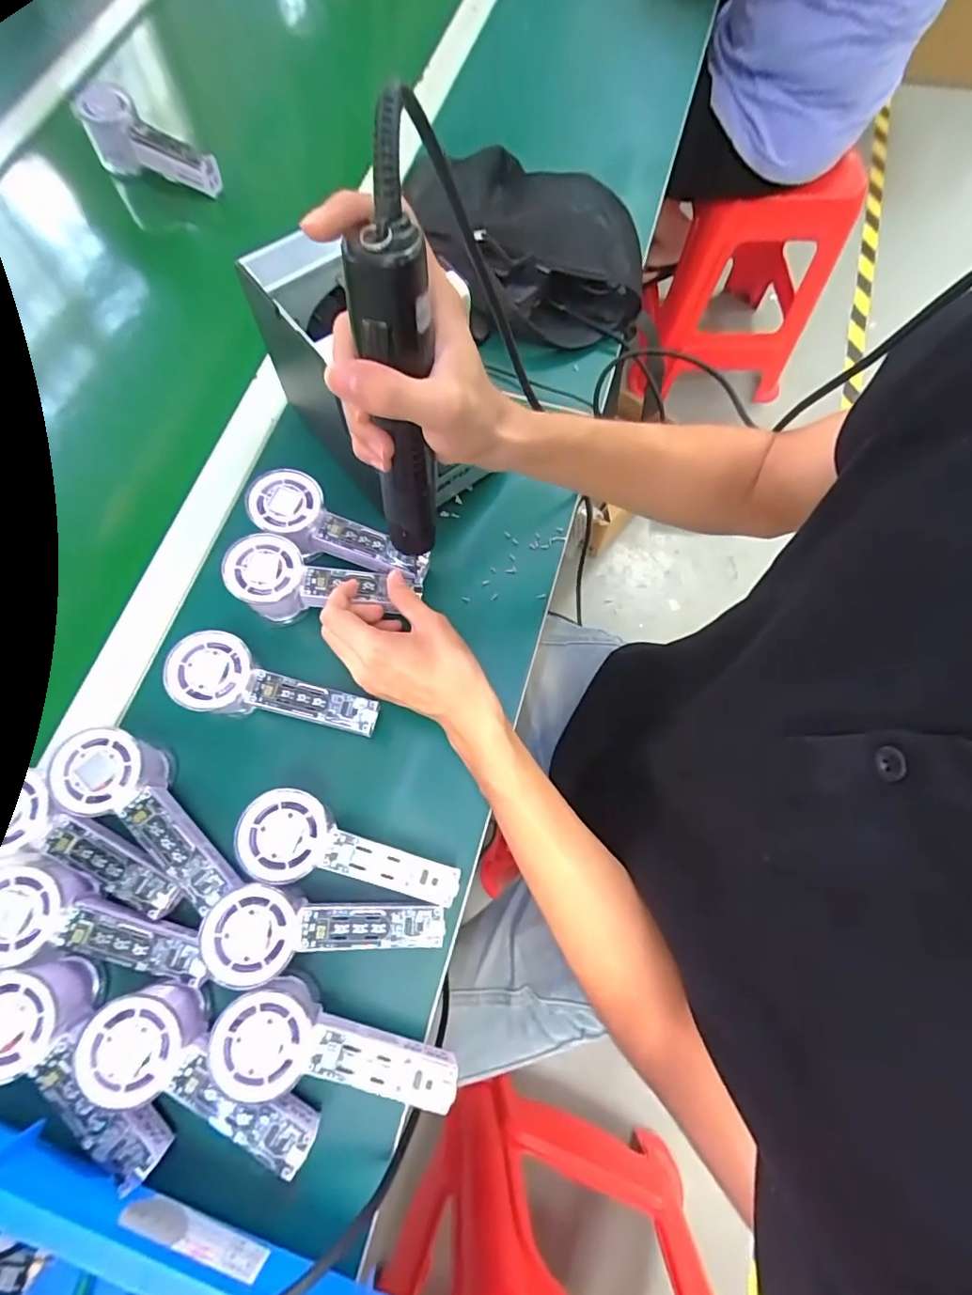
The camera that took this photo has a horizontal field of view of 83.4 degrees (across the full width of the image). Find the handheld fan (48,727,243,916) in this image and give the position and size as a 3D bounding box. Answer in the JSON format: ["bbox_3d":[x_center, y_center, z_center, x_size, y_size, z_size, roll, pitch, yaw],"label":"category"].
[{"bbox_3d":[-0.233,0.120,0.390,0.056,0.059,0.147,-44,90,-14],"label":"handheld fan"}]

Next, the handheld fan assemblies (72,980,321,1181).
[{"bbox_3d":[-0.171,0.263,0.334,0.144,0.038,0.053,35,73,-3],"label":"handheld fan assemblies"}]

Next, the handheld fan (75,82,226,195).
[{"bbox_3d":[-0.374,-0.556,0.607,0.155,0.064,0.039,28,73,9],"label":"handheld fan"}]

